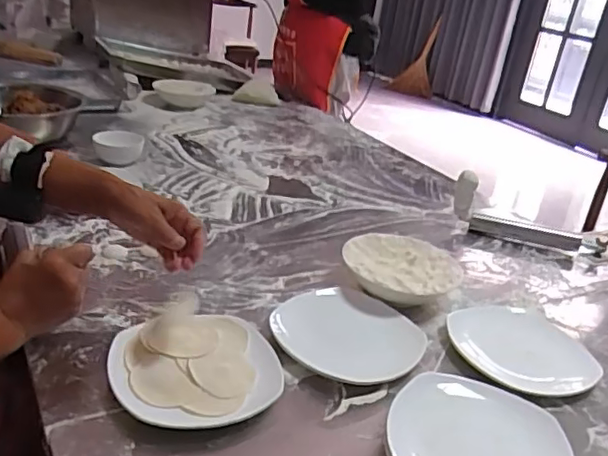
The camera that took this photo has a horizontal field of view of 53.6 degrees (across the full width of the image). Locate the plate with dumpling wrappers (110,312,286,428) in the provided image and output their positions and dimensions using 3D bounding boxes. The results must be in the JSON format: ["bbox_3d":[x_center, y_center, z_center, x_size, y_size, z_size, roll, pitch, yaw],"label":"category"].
[{"bbox_3d":[-0.119,0.153,0.672,0.180,0.032,0.176,6,25,-3],"label":"plate with dumpling wrappers"}]

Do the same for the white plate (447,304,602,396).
[{"bbox_3d":[0.281,0.158,0.793,0.163,0.031,0.178,6,25,-3],"label":"white plate"}]

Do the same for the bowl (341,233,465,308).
[{"bbox_3d":[0.143,0.070,0.899,0.167,0.060,0.176,8,23,-4],"label":"bowl"}]

